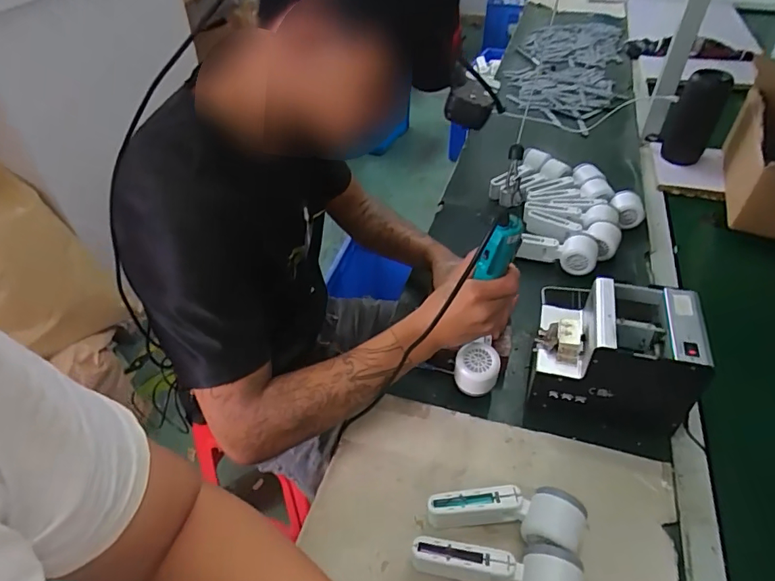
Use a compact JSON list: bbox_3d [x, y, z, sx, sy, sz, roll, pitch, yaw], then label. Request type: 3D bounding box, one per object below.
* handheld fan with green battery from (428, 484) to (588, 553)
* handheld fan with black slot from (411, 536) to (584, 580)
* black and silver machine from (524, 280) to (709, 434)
[{"bbox_3d":[0.128,0.244,0.538,0.161,0.053,0.054,9,44,9],"label":"handheld fan with green battery"},{"bbox_3d":[0.107,0.286,0.494,0.168,0.051,0.063,8,44,8],"label":"handheld fan with black slot"},{"bbox_3d":[0.285,0.081,0.634,0.174,0.152,0.124,12,44,12],"label":"black and silver machine"}]

